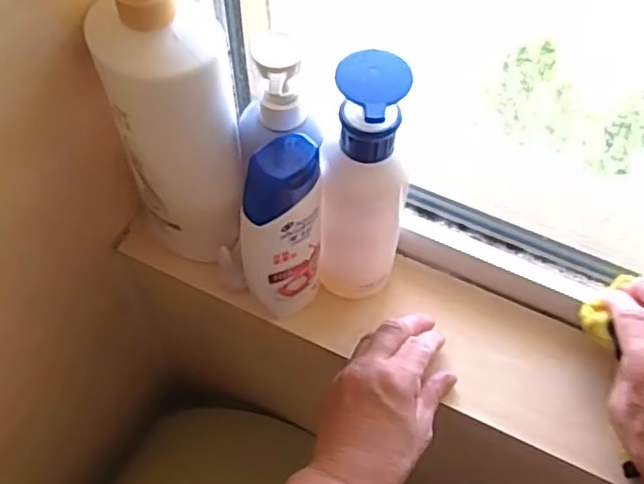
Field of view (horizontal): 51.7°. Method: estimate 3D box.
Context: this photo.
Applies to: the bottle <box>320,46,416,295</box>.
[{"bbox_3d":[0.030,-0.029,0.460,0.056,0.220,0.056,7,58,5],"label":"bottle"}]

